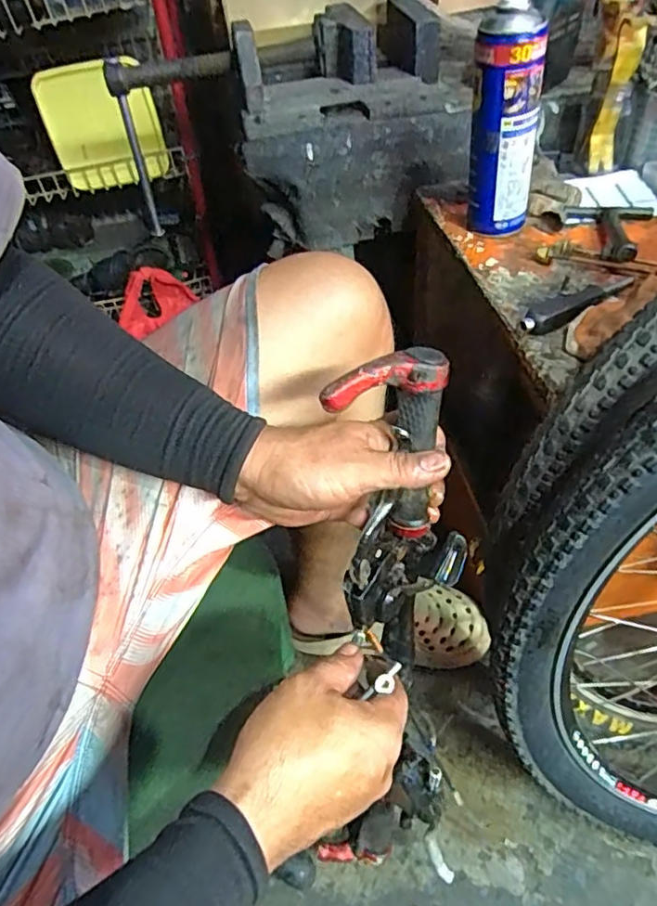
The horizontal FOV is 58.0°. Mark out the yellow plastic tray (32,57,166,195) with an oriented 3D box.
[{"bbox_3d":[-0.413,-0.600,1.088,0.199,0.189,0.056,-10,48,-3],"label":"yellow plastic tray"}]

